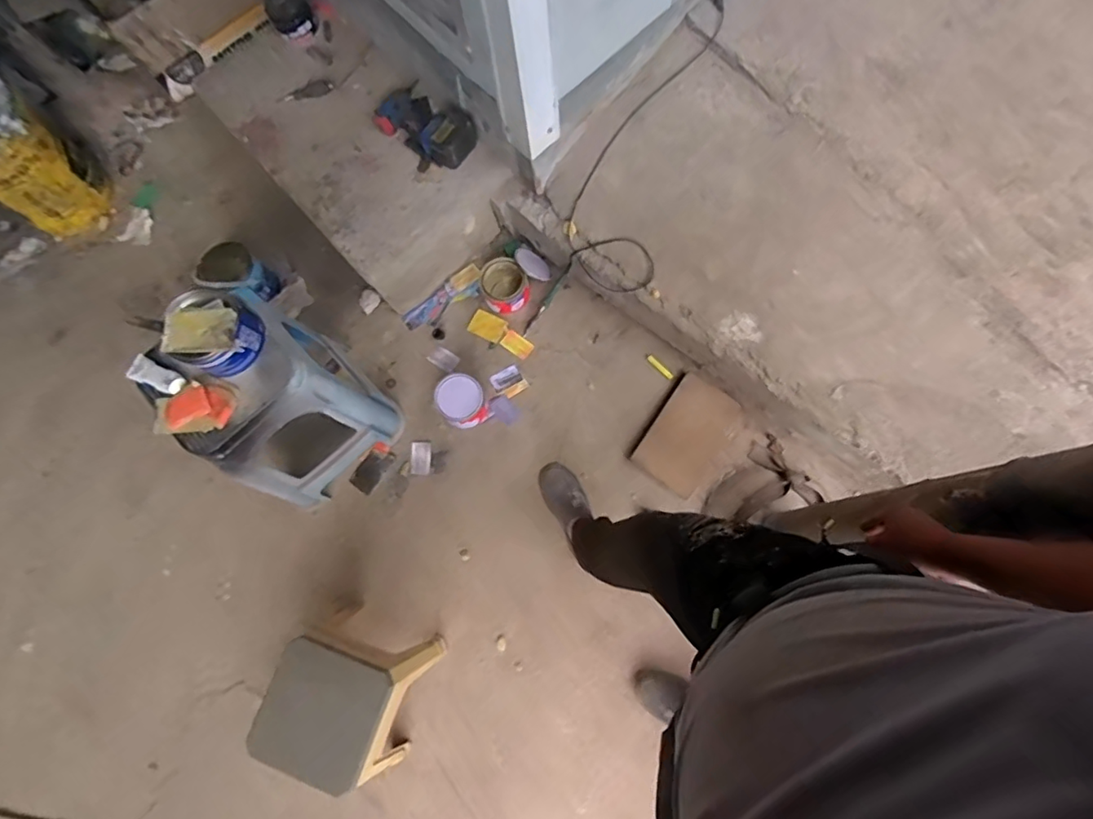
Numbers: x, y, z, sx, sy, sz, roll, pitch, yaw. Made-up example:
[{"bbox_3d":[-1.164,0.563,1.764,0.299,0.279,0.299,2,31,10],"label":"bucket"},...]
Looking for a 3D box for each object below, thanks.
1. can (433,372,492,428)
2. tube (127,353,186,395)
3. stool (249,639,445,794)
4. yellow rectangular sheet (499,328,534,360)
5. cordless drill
[{"bbox_3d":[-0.227,-0.020,1.493,0.119,0.112,0.130,-1,76,5],"label":"can"},{"bbox_3d":[-0.785,-0.069,1.107,0.125,0.028,0.046,25,79,11],"label":"tube"},{"bbox_3d":[-0.429,0.626,1.223,0.250,0.282,0.280,20,79,10],"label":"stool"},{"bbox_3d":[-0.083,-0.186,1.576,0.089,0.005,0.055,37,82,13],"label":"yellow rectangular sheet"},{"bbox_3d":[-0.323,-0.744,1.445,0.286,0.100,0.176,39,82,13],"label":"cordless drill"}]

